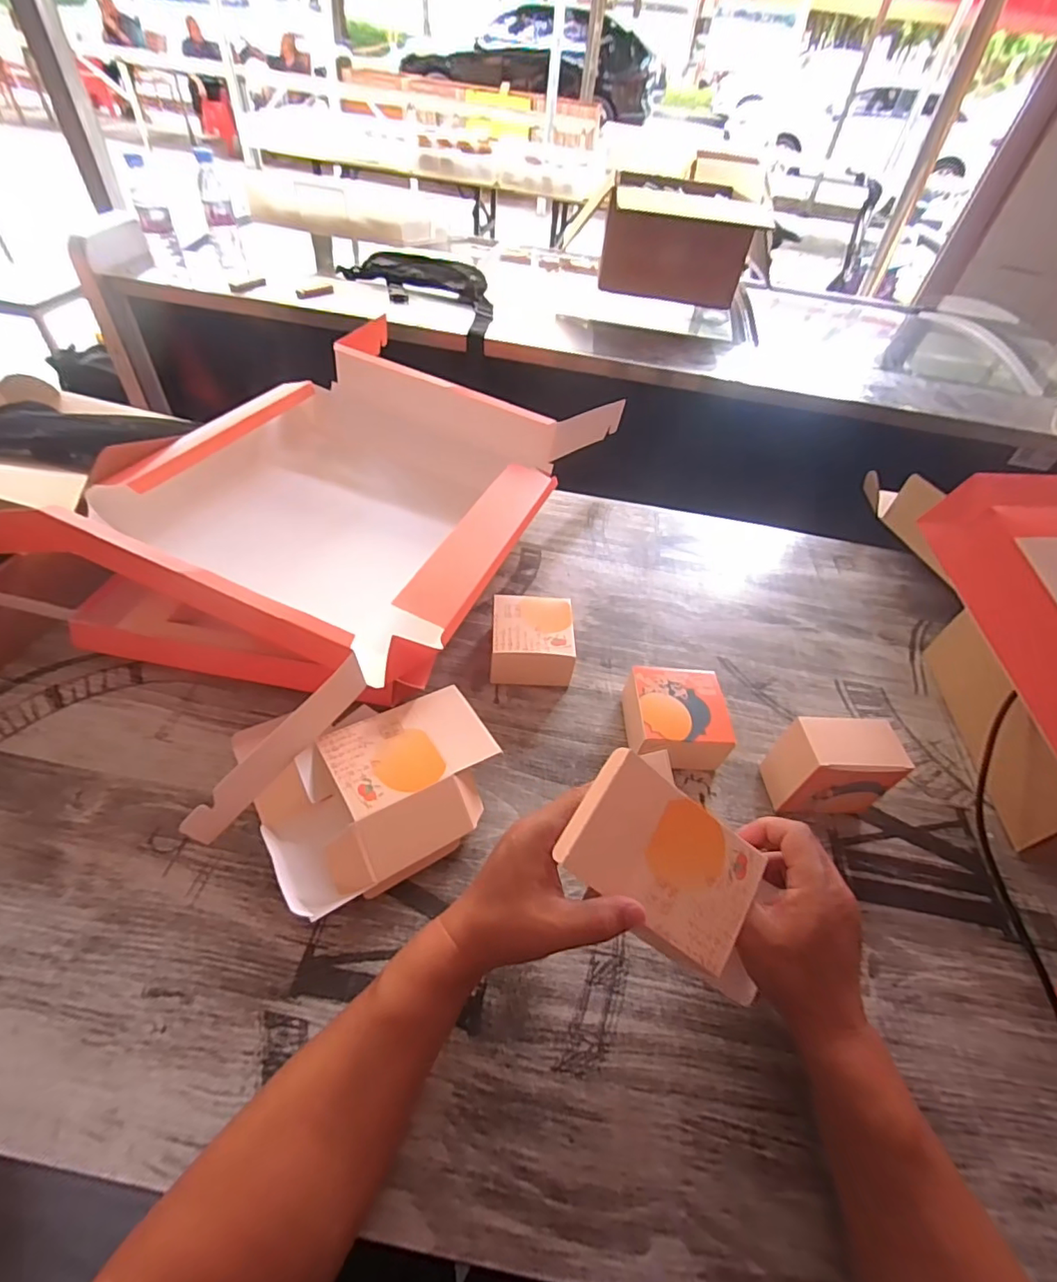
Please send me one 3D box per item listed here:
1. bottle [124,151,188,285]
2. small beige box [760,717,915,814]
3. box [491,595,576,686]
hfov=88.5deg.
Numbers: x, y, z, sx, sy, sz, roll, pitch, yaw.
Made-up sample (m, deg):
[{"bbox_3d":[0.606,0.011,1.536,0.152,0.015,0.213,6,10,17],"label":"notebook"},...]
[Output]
[{"bbox_3d":[-0.688,-0.772,1.001,0.060,0.190,0.054,-19,54,-21],"label":"bottle"},{"bbox_3d":[0.275,0.117,0.495,0.083,0.091,0.054,3,49,-4],"label":"small beige box"},{"bbox_3d":[0.003,0.002,0.587,0.085,0.055,0.095,2,49,-5],"label":"box"}]

